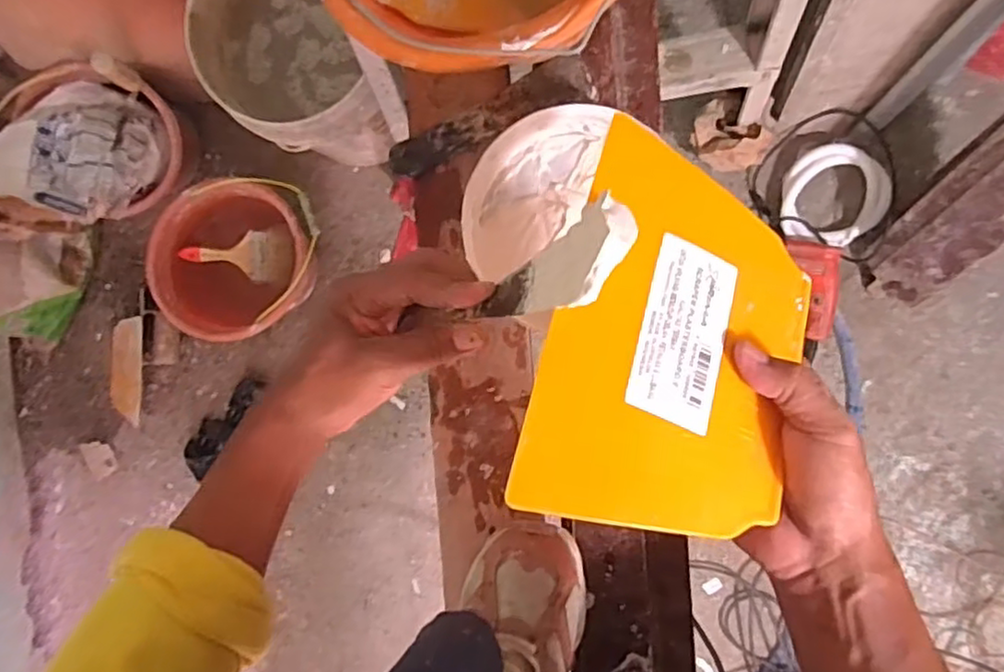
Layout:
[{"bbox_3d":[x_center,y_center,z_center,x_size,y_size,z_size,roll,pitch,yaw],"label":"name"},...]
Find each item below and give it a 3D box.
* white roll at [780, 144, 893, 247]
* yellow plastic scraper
[{"bbox_3d":[0.594,-0.253,1.209,0.166,0.066,0.174,0,92,6],"label":"white roll"},{"bbox_3d":[0.096,0.005,0.356,0.146,0.007,0.205,24,70,-16],"label":"yellow plastic scraper"}]

